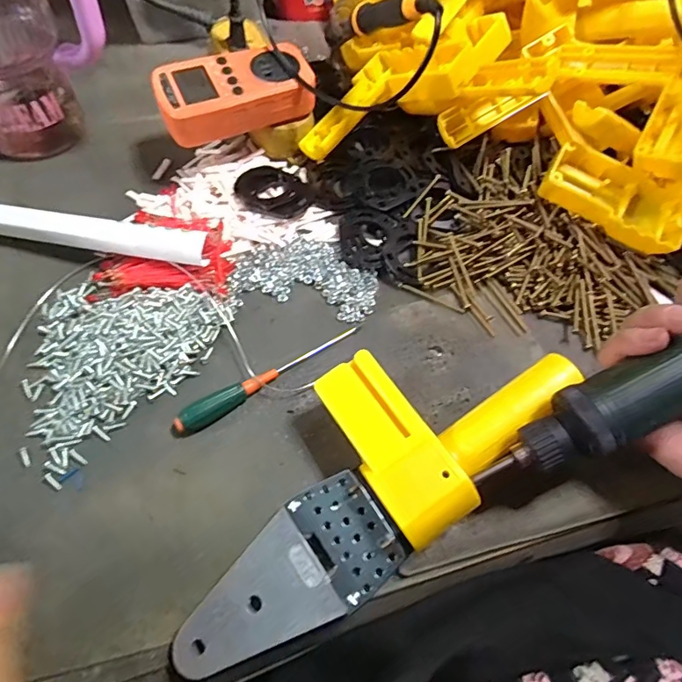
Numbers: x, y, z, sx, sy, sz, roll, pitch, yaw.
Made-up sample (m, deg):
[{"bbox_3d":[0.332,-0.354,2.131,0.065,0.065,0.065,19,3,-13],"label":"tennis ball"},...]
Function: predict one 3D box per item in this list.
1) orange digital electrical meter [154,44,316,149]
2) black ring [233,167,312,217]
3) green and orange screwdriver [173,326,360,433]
[{"bbox_3d":[-0.089,-0.211,0.417,0.127,0.031,0.065,-22,65,-14],"label":"orange digital electrical meter"},{"bbox_3d":[-0.058,-0.128,0.423,0.062,0.012,0.047,23,64,9],"label":"black ring"},{"bbox_3d":[-0.049,0.024,0.351,0.145,0.017,0.014,-30,68,-16],"label":"green and orange screwdriver"}]

